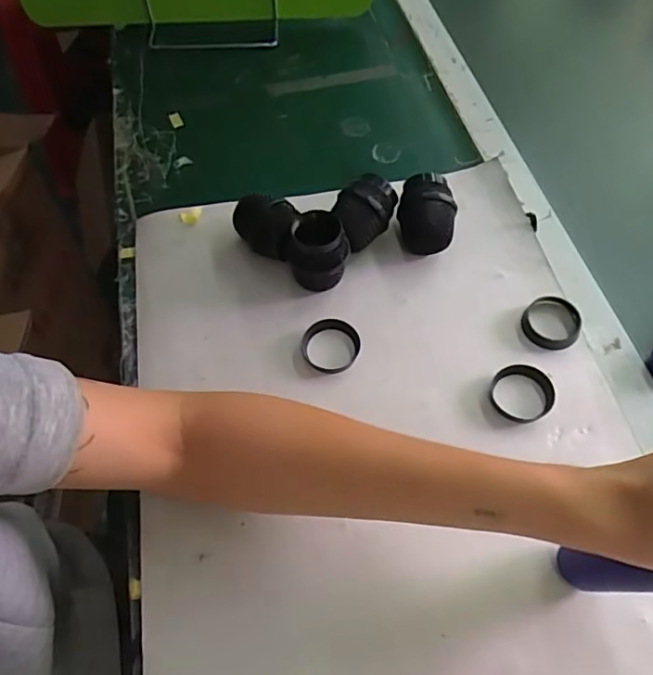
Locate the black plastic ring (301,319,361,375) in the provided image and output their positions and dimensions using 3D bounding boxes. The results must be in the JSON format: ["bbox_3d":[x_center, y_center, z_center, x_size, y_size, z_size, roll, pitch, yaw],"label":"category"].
[{"bbox_3d":[0.003,0.006,0.412,0.044,0.009,0.043,0,59,0],"label":"black plastic ring"}]

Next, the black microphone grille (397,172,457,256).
[{"bbox_3d":[0.085,-0.104,0.457,0.047,0.047,0.052,9,60,5],"label":"black microphone grille"}]

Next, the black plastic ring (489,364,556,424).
[{"bbox_3d":[0.141,0.040,0.387,0.044,0.007,0.044,0,59,0],"label":"black plastic ring"}]

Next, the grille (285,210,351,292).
[{"bbox_3d":[-0.007,-0.066,0.427,0.041,0.061,0.046,-24,62,-14],"label":"grille"}]

